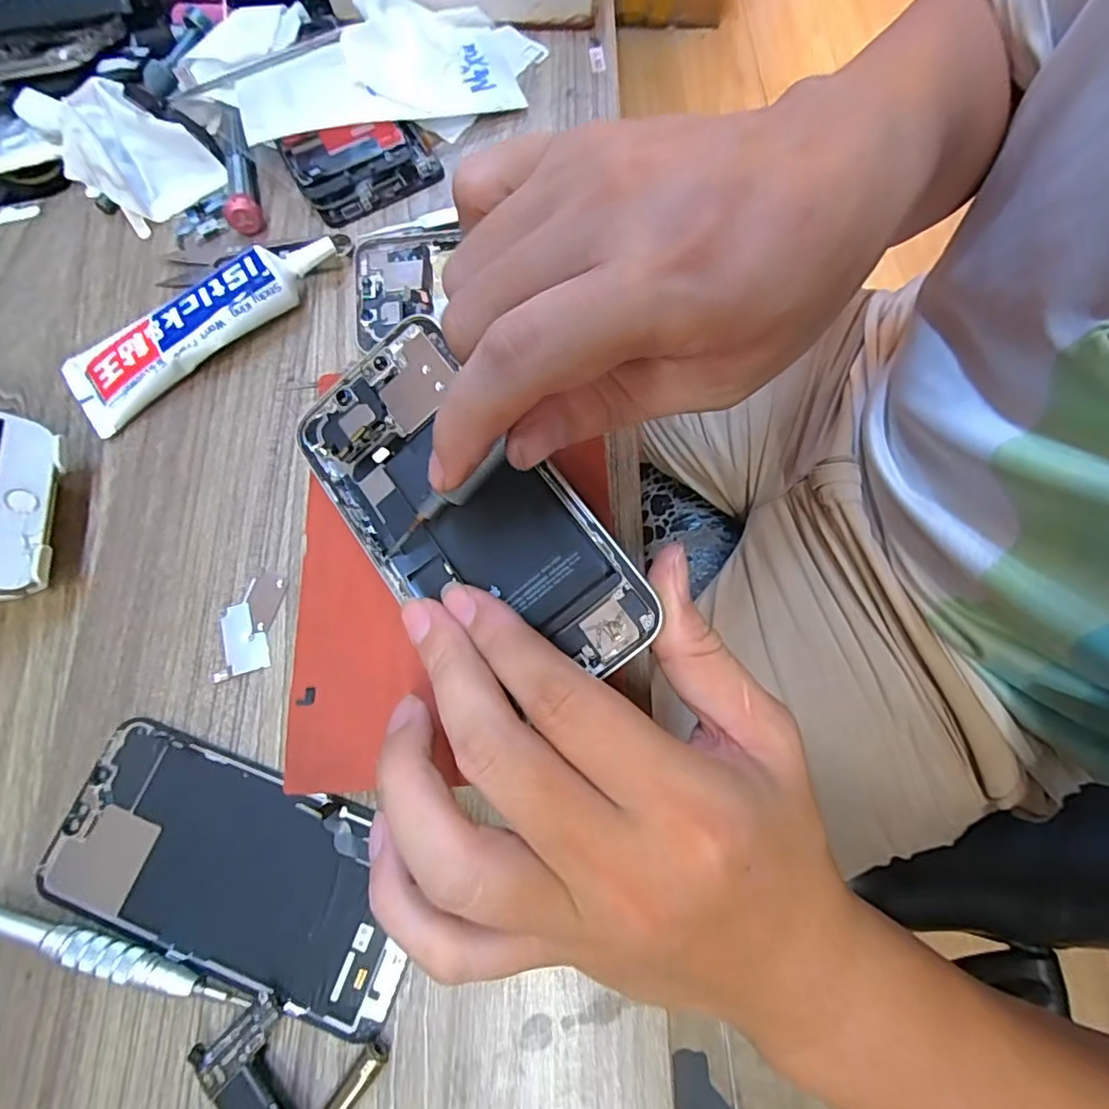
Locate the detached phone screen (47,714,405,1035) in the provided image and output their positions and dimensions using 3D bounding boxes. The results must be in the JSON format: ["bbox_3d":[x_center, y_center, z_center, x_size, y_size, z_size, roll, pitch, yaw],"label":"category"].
[{"bbox_3d":[-0.119,0.117,0.213,0.139,0.006,0.067,19,74,7],"label":"detached phone screen"}]

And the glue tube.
[{"bbox_3d":[-0.166,-0.116,0.273,0.146,0.028,0.038,-36,75,-10],"label":"glue tube"}]

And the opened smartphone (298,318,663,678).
[{"bbox_3d":[-0.033,-0.014,0.197,0.068,0.008,0.143,-40,75,8],"label":"opened smartphone"}]

